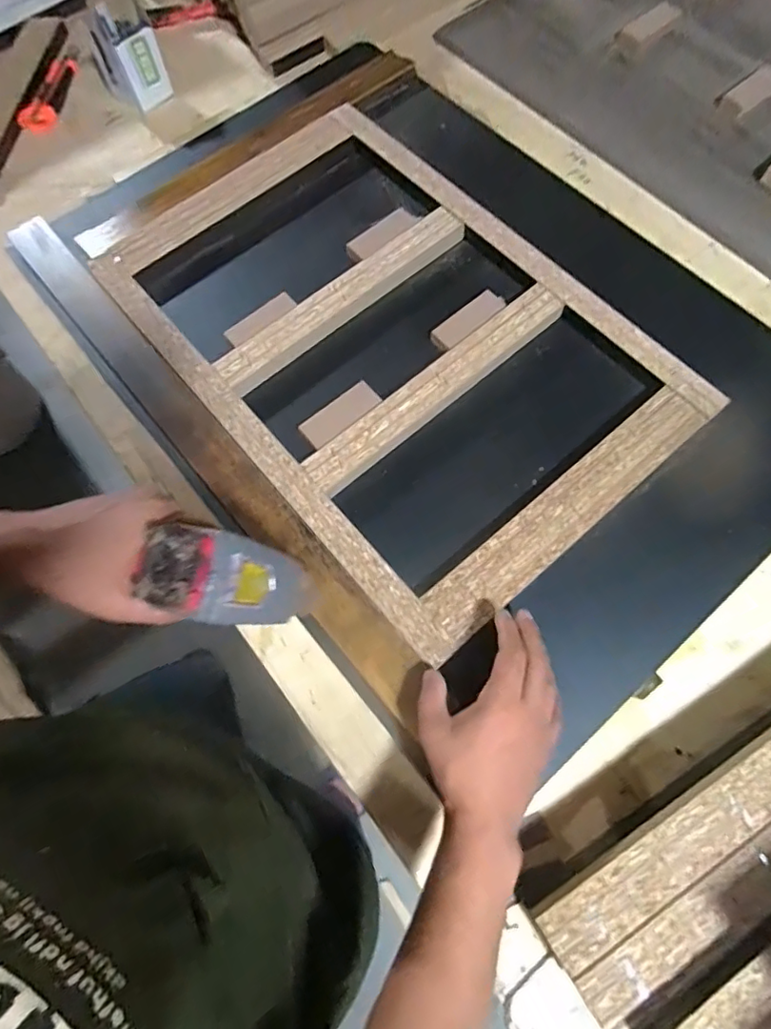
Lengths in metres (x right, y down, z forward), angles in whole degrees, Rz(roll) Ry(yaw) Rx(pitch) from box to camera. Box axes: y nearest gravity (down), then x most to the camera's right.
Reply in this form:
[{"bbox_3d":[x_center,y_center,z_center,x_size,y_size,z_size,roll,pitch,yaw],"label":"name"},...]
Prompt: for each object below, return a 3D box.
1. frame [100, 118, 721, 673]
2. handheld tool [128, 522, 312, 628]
[{"bbox_3d":[-0.006,-0.183,0.573,0.368,0.017,0.559,-39,73,-11],"label":"frame"},{"bbox_3d":[-0.080,0.045,0.336,0.044,0.122,0.048,-16,67,27],"label":"handheld tool"}]

